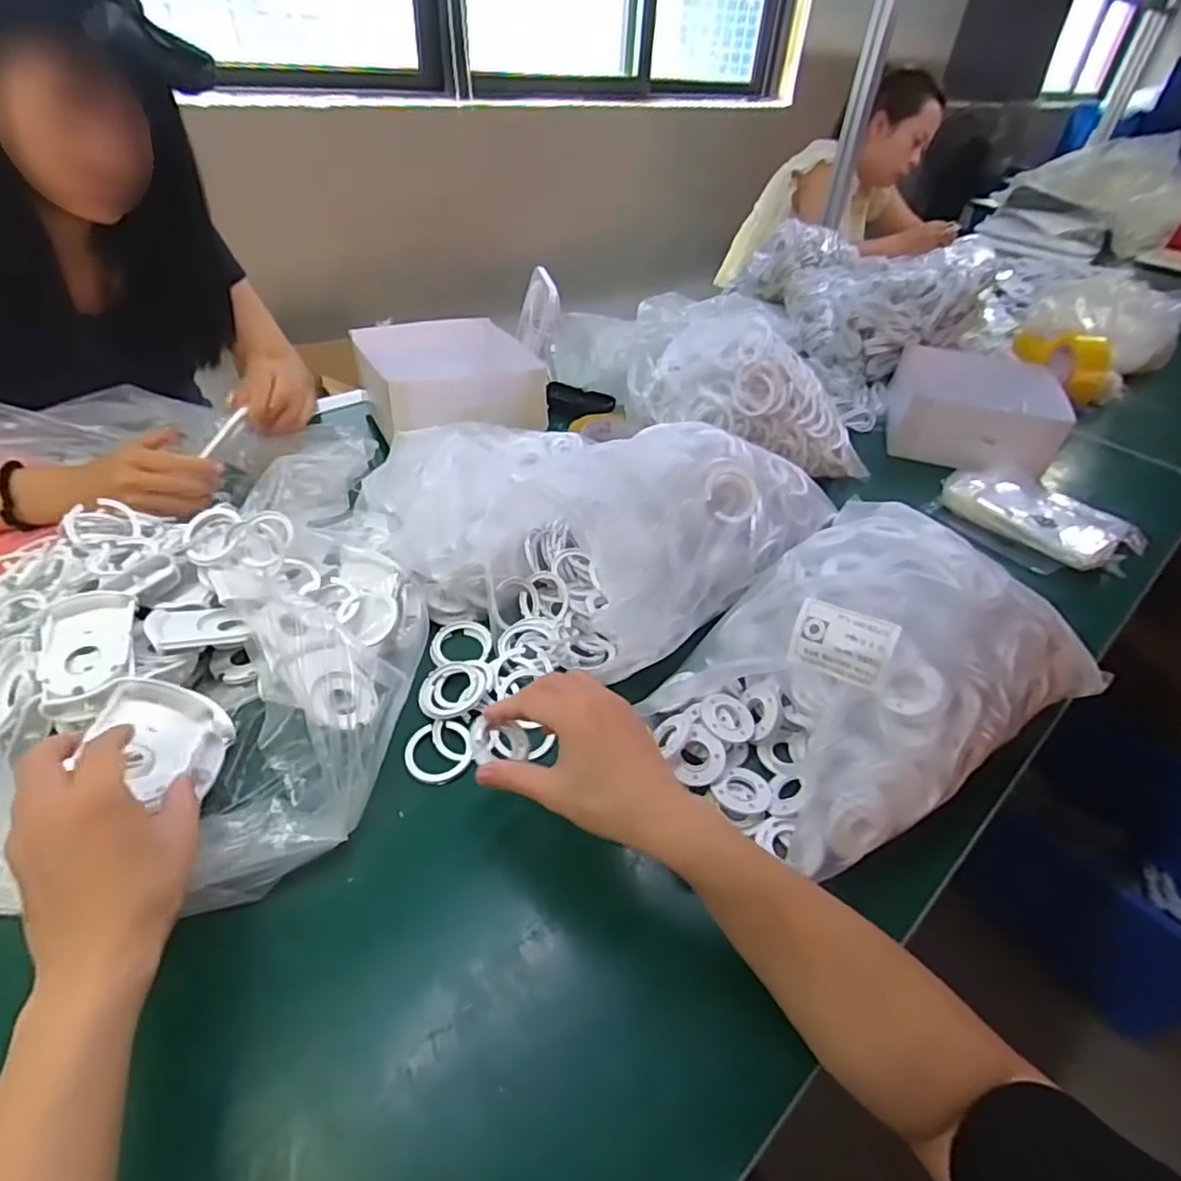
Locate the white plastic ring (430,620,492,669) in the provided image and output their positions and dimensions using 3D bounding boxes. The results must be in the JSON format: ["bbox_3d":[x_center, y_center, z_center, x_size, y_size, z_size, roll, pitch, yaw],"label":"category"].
[{"bbox_3d":[-0.118,0.048,0.574,0.056,0.011,0.052,3,41,-2],"label":"white plastic ring"}]

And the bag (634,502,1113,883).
[{"bbox_3d":[0.214,0.049,0.505,0.324,0.136,0.232,-23,48,-29],"label":"bag"}]

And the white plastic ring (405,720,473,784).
[{"bbox_3d":[-0.116,0.123,0.488,0.050,0.004,0.052,3,41,-2],"label":"white plastic ring"}]

